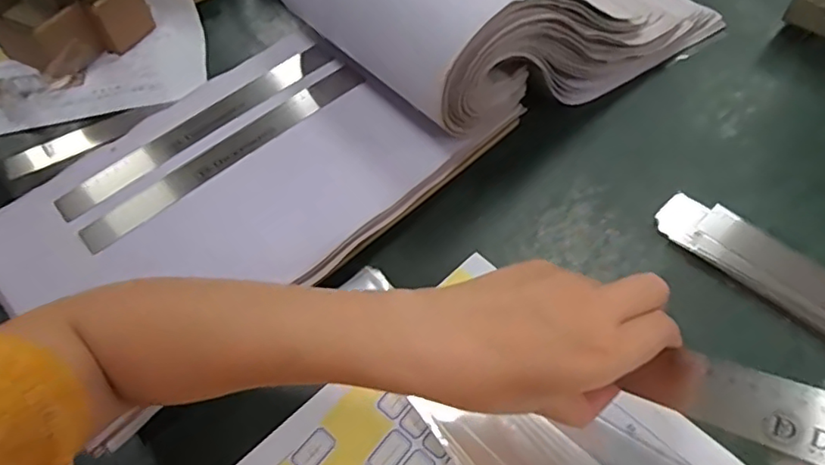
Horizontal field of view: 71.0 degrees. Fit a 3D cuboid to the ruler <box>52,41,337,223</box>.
[{"bbox_3d":[-0.203,-0.108,0.560,0.295,0.009,0.034,-38,62,-19],"label":"ruler"}]

